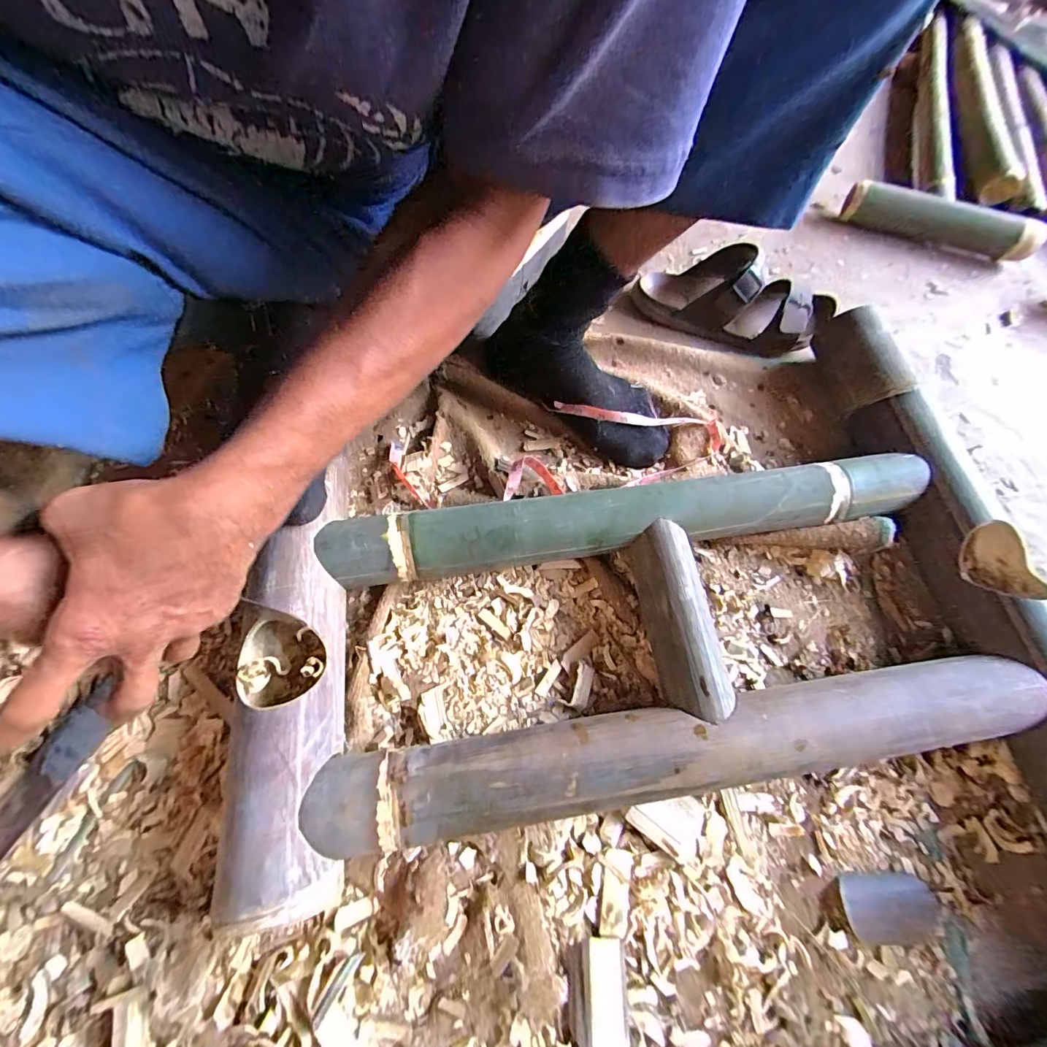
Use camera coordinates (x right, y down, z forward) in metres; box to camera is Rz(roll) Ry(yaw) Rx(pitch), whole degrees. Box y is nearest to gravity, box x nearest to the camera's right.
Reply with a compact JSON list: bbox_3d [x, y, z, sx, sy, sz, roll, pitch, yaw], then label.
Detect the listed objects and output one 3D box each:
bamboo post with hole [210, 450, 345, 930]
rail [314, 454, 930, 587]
[{"bbox_3d":[-0.189,0.127,0.378,0.075,0.067,0.314,-8,65,-5],"label":"bamboo post with hole"},{"bbox_3d":[0.101,-0.007,0.434,0.567,0.047,0.057,-7,65,-5],"label":"rail"}]

